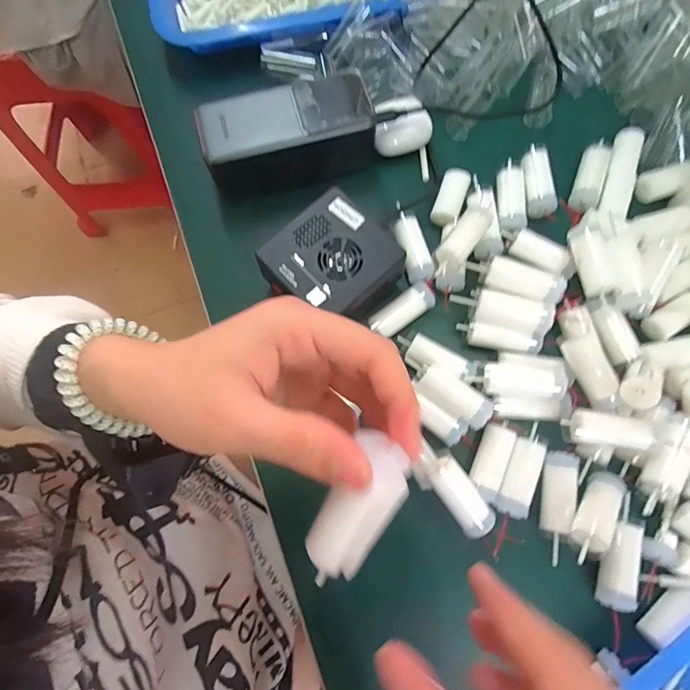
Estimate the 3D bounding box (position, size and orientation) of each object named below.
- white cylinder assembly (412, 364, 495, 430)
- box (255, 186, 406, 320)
[{"bbox_3d":[0.070,0.035,0.273,0.052,0.017,0.020,31,79,9],"label":"white cylinder assembly"},{"bbox_3d":[-0.007,-0.054,0.290,0.079,0.038,0.077,-43,79,-8],"label":"box"}]

